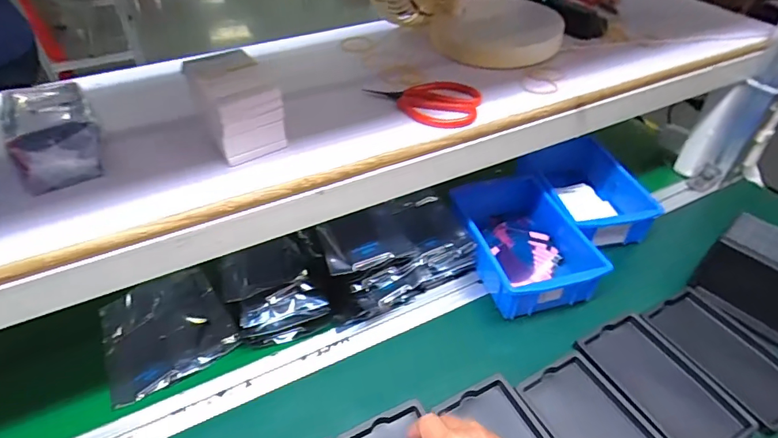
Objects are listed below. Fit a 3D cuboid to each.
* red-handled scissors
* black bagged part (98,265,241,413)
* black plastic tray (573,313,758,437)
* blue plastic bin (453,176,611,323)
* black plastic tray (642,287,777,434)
[{"bbox_3d":[0.038,-0.127,0.486,0.117,0.011,0.075,19,45,21],"label":"red-handled scissors"},{"bbox_3d":[-0.264,0.126,0.546,0.136,0.020,0.147,-22,46,-22],"label":"black bagged part"},{"bbox_3d":[0.297,0.178,0.501,0.100,0.010,0.157,-20,45,-20],"label":"black plastic tray"},{"bbox_3d":[0.175,0.033,0.613,0.136,0.077,0.200,-10,43,-10],"label":"blue plastic bin"},{"bbox_3d":[0.392,0.155,0.533,0.100,0.017,0.159,-19,45,-20],"label":"black plastic tray"}]

